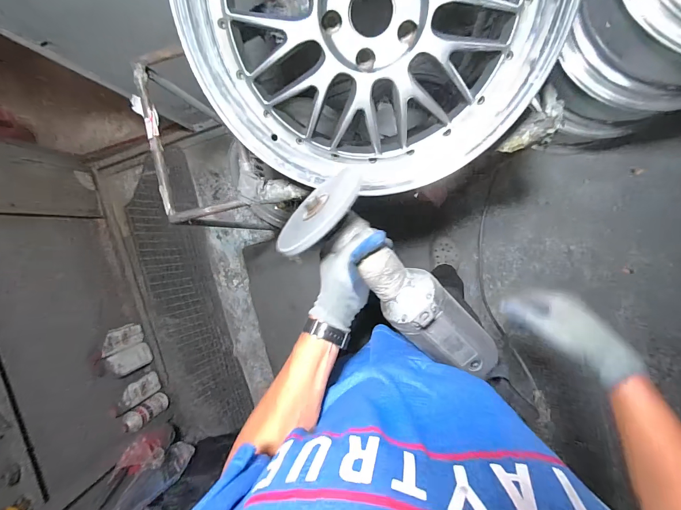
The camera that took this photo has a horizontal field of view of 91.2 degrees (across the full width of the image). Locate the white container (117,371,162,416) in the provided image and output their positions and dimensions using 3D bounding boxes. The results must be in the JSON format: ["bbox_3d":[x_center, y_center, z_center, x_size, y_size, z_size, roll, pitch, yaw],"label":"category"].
[{"bbox_3d":[-0.846,0.573,1.408,0.035,0.217,0.092,-13,91,10],"label":"white container"}]

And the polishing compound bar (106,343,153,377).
[{"bbox_3d":[-0.896,0.448,1.431,0.045,0.175,0.101,-24,89,10],"label":"polishing compound bar"}]

